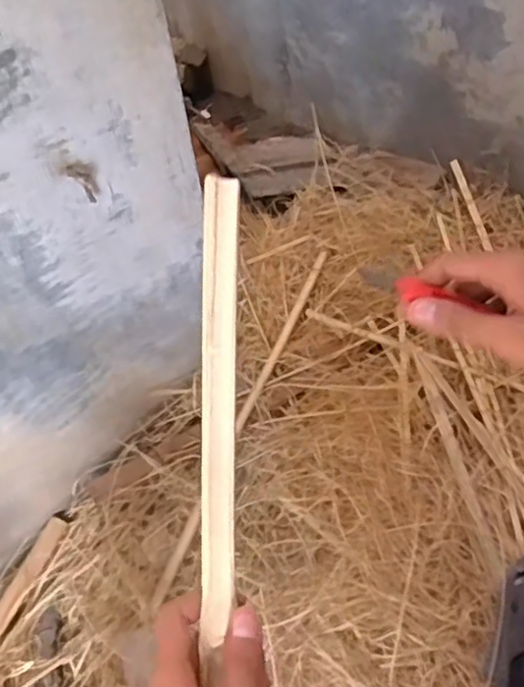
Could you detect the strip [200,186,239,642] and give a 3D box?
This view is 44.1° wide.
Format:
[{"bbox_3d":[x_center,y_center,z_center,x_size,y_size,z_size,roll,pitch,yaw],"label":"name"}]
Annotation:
[{"bbox_3d":[-0.026,0.037,0.388,0.021,0.013,0.269,0,89,6],"label":"strip"}]

